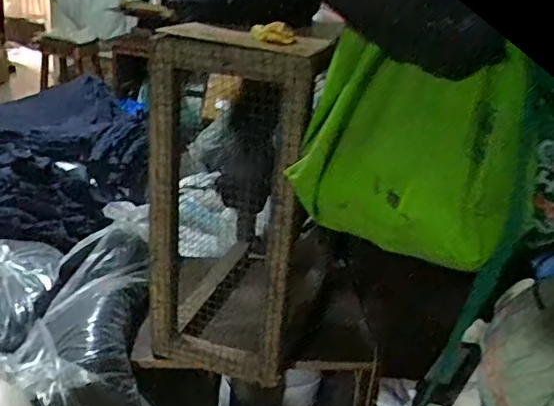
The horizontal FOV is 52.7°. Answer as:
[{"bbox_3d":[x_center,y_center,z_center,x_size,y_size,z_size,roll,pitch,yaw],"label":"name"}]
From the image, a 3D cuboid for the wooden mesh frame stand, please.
[{"bbox_3d":[-0.083,0.025,0.902,0.250,0.568,0.158,11,26,6],"label":"wooden mesh frame stand"}]

